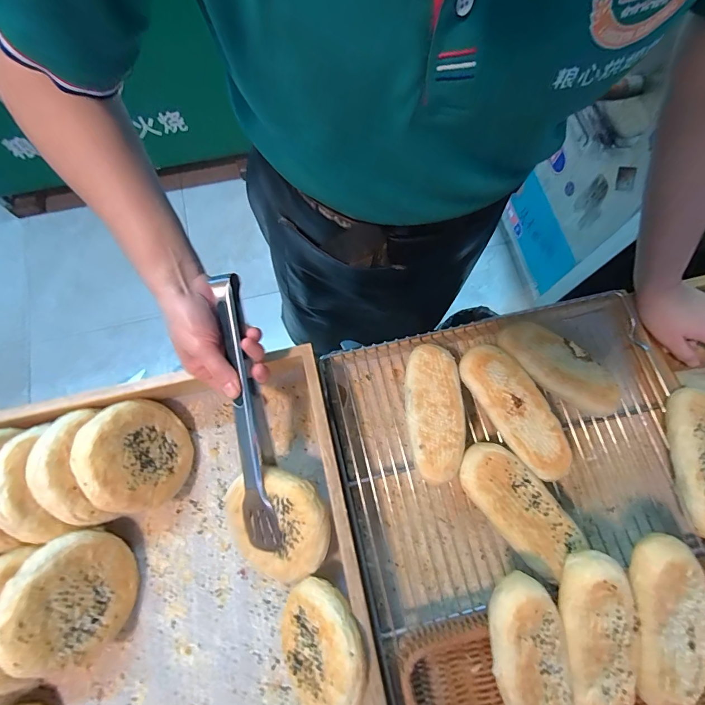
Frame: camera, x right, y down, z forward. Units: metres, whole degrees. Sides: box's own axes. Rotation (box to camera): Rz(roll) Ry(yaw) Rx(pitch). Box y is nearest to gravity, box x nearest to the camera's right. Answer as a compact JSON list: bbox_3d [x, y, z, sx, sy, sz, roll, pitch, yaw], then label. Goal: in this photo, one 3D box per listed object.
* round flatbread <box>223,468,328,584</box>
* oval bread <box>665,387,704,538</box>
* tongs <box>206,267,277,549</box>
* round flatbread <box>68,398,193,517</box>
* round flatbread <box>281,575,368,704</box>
[{"bbox_3d":[-0.078,0.176,0.380,0.108,0.016,0.115,3,99,20],"label":"round flatbread"},{"bbox_3d":[0.374,0.116,0.396,0.056,0.028,0.152,8,73,3],"label":"oval bread"},{"bbox_3d":[-0.105,0.066,0.371,0.034,0.028,0.277,-5,99,-1],"label":"tongs"},{"bbox_3d":[-0.232,0.110,0.406,0.021,0.109,0.111,-20,77,31],"label":"round flatbread"},{"bbox_3d":[-0.034,0.276,0.350,0.096,0.025,0.107,-46,52,28],"label":"round flatbread"}]

